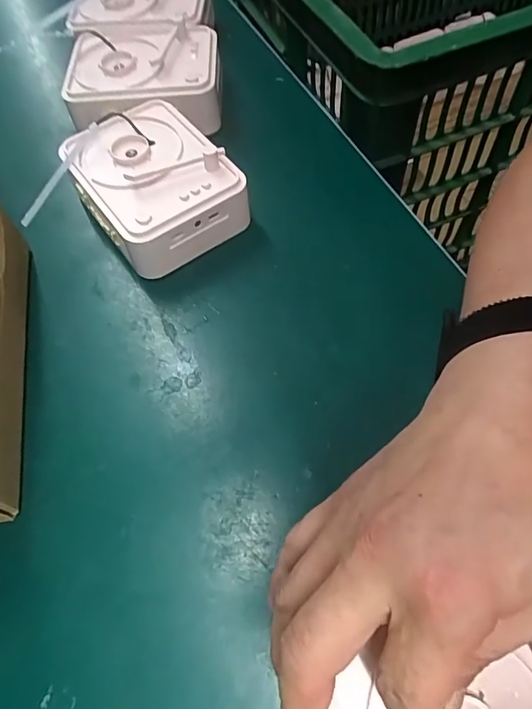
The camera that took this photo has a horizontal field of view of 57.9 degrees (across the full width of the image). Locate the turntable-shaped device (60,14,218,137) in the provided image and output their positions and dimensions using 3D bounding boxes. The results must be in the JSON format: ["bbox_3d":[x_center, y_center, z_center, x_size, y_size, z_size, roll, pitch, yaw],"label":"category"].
[{"bbox_3d":[-0.104,-0.241,0.425,0.129,0.052,0.105,-1,61,5],"label":"turntable-shaped device"}]

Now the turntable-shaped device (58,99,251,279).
[{"bbox_3d":[-0.084,-0.126,0.358,0.097,0.050,0.121,-36,63,-14],"label":"turntable-shaped device"}]

